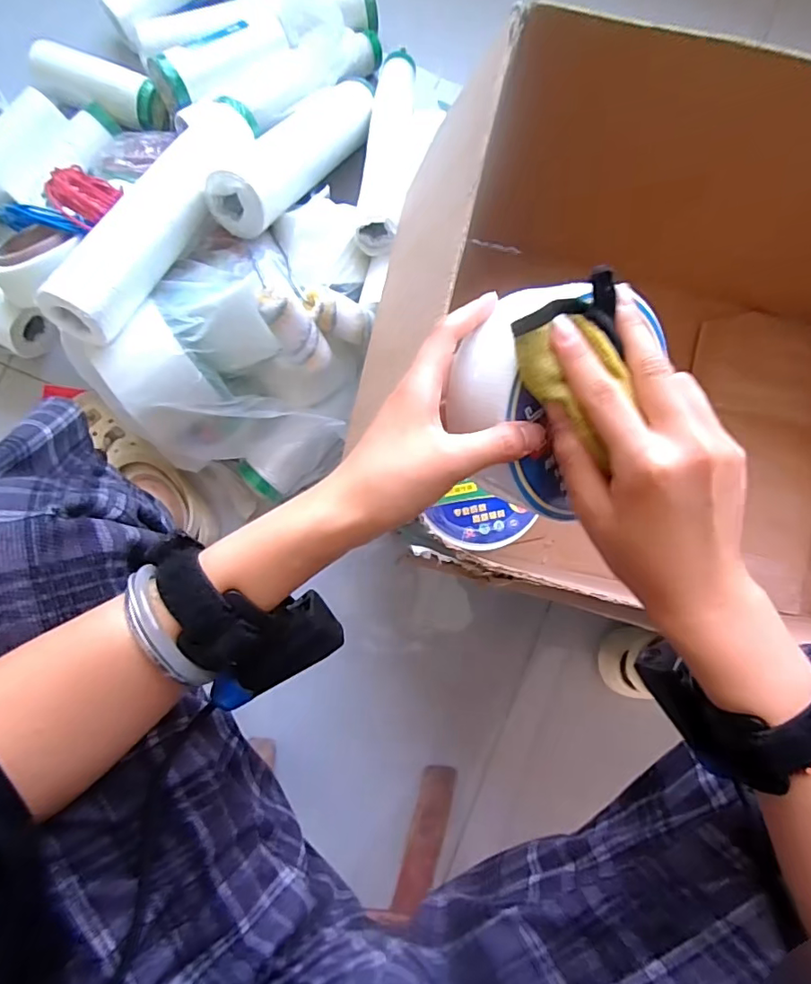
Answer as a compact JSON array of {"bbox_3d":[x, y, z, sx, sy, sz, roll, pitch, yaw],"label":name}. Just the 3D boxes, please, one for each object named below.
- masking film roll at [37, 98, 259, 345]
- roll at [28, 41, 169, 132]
[{"bbox_3d":[-0.253,-0.296,0.560,0.065,0.051,0.326,21,67,0],"label":"masking film roll"},{"bbox_3d":[-0.409,-0.541,0.723,0.193,0.049,0.062,22,86,0],"label":"roll"}]

